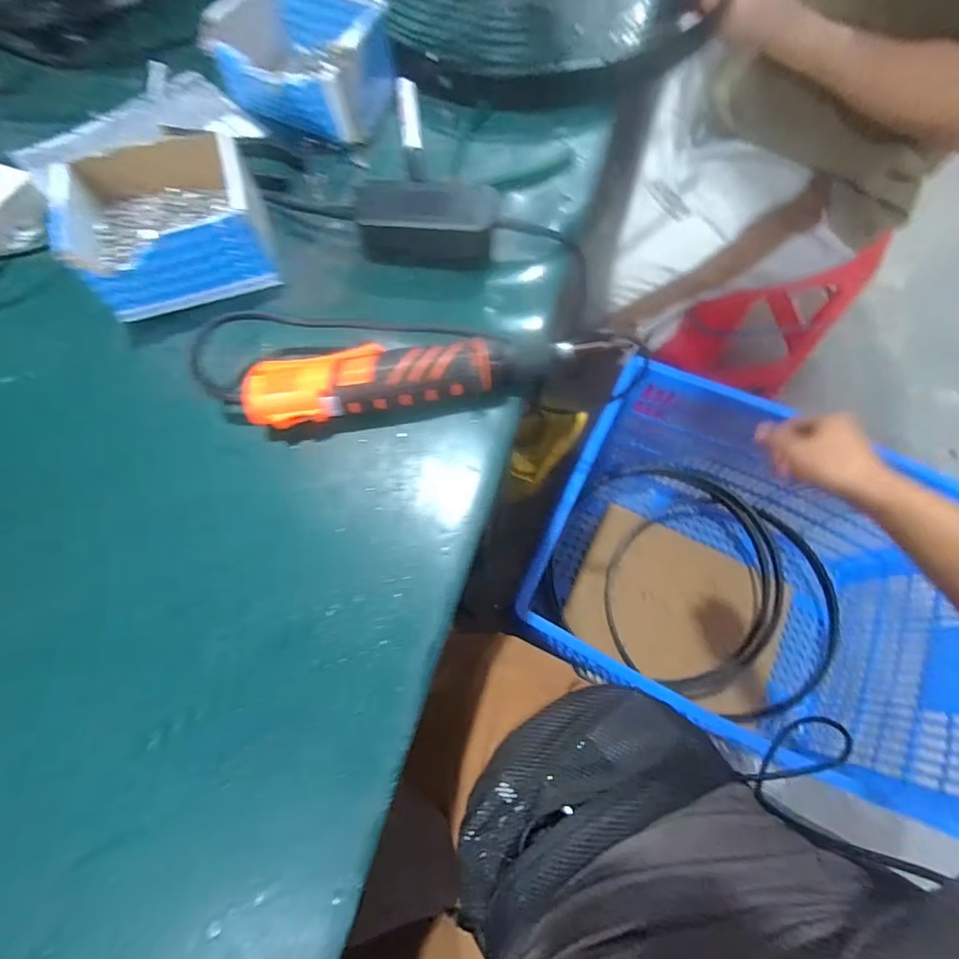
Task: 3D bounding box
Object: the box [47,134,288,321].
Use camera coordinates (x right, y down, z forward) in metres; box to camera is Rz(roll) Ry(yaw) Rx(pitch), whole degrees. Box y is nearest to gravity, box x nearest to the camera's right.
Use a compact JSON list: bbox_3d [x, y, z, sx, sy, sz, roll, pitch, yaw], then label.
[{"bbox_3d":[-0.252,-0.212,0.396,0.134,0.070,0.119,-19,72,-7],"label":"box"}]

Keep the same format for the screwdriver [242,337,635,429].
[{"bbox_3d":[-0.035,-0.079,0.367,0.272,0.059,0.048,-7,71,-3],"label":"screwdriver"}]

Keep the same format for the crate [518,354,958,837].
[{"bbox_3d":[0.476,0.186,0.911,0.692,0.455,0.502,25,73,8],"label":"crate"}]

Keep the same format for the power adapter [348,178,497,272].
[{"bbox_3d":[-0.048,-0.221,0.416,0.122,0.045,0.059,9,71,3],"label":"power adapter"}]

